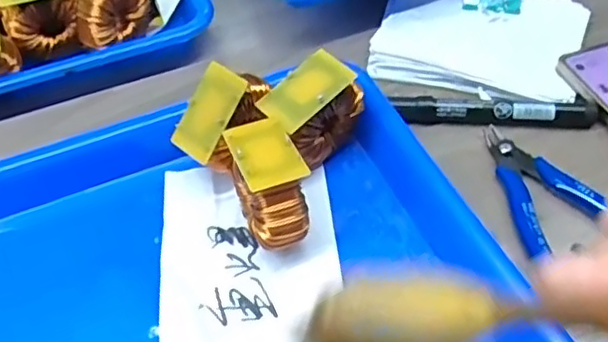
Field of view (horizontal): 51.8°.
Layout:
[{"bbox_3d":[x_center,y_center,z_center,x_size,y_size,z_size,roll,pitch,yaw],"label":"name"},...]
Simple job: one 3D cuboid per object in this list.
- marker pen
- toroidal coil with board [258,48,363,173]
[{"bbox_3d":[0.116,-0.036,0.386,0.119,0.012,0.018,3,50,5],"label":"marker pen"},{"bbox_3d":[0.006,-0.033,0.356,0.056,0.055,0.028,-33,56,-23],"label":"toroidal coil with board"}]

